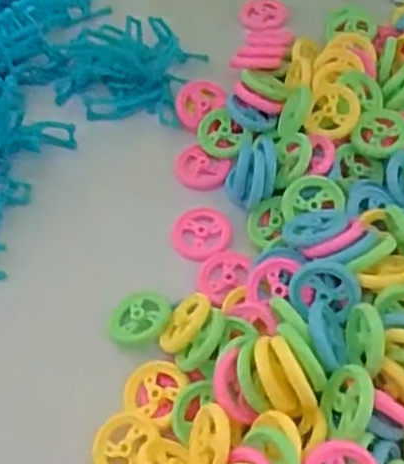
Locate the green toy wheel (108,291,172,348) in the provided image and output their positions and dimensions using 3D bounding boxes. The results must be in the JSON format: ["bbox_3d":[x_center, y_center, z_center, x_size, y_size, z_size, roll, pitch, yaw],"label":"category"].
[{"bbox_3d":[-0.028,0.040,0.327,0.026,0.005,0.030,23,60,22],"label":"green toy wheel"}]

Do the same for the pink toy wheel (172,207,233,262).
[{"bbox_3d":[0.000,-0.001,0.357,0.030,0.004,0.030,-3,54,4],"label":"pink toy wheel"}]

